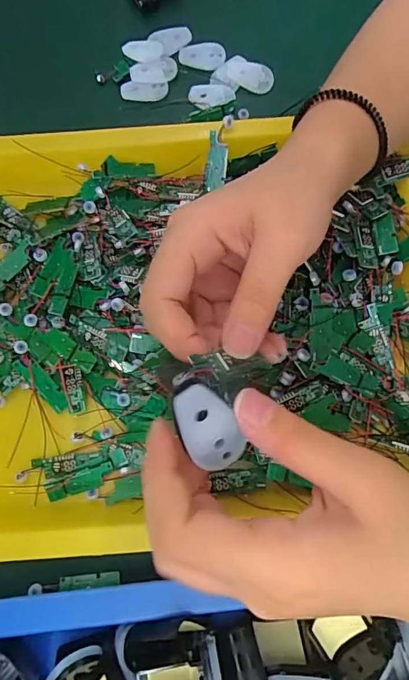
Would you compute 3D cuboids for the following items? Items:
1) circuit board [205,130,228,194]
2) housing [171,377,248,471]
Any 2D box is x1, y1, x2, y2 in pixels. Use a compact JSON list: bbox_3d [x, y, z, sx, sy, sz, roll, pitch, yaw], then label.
[{"bbox_3d":[0.008,-0.119,0.291,0.013,0.005,0.036,7,105,3],"label":"circuit board"},{"bbox_3d":[0.000,0.030,0.161,0.019,0.013,0.035,-31,109,-13],"label":"housing"}]

